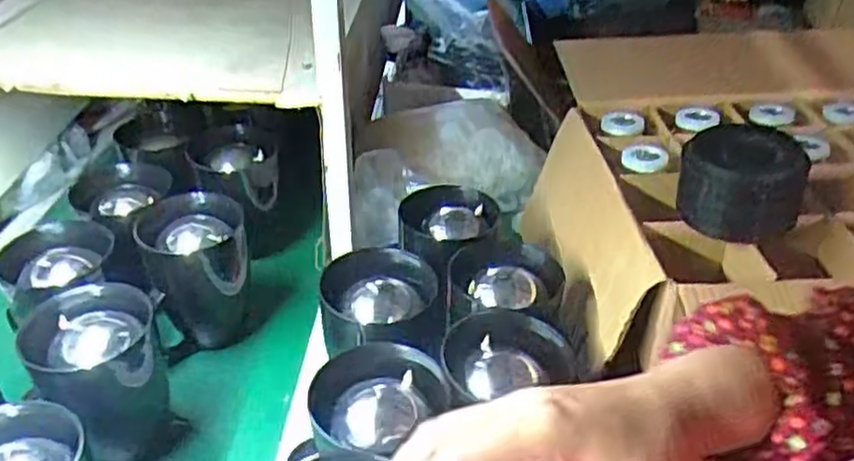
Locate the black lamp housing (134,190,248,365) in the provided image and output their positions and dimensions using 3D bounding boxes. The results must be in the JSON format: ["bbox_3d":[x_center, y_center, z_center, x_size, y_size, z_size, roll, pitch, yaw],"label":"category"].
[{"bbox_3d":[-0.296,0.060,0.945,0.128,0.190,0.107,-9,37,-13],"label":"black lamp housing"}]

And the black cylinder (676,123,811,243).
[{"bbox_3d":[0.336,-0.057,0.767,0.124,0.090,0.112,18,40,23],"label":"black cylinder"}]

